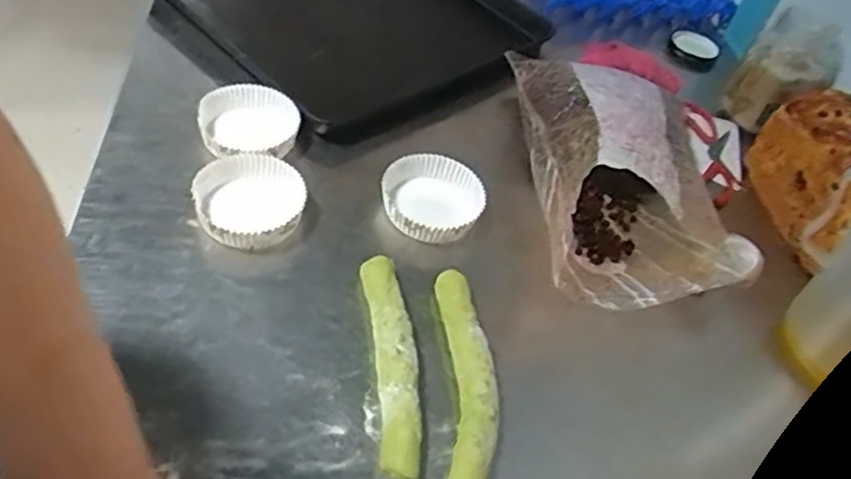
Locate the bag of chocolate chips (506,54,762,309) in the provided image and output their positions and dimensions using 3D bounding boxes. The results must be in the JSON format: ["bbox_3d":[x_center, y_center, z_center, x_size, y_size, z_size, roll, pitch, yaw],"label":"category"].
[{"bbox_3d":[0.202,-0.100,0.696,0.179,0.131,0.357,6,46,-6],"label":"bag of chocolate chips"}]

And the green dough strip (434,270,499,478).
[{"bbox_3d":[0.032,0.107,0.539,0.039,0.028,0.197,5,48,-8],"label":"green dough strip"}]

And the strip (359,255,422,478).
[{"bbox_3d":[-0.026,0.094,0.541,0.033,0.024,0.198,0,48,-12],"label":"strip"}]

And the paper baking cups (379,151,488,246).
[{"bbox_3d":[0.008,-0.040,0.661,0.095,0.030,0.092,6,47,-7],"label":"paper baking cups"}]

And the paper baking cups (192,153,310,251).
[{"bbox_3d":[-0.162,-0.034,0.631,0.095,0.035,0.096,6,47,-7],"label":"paper baking cups"}]

